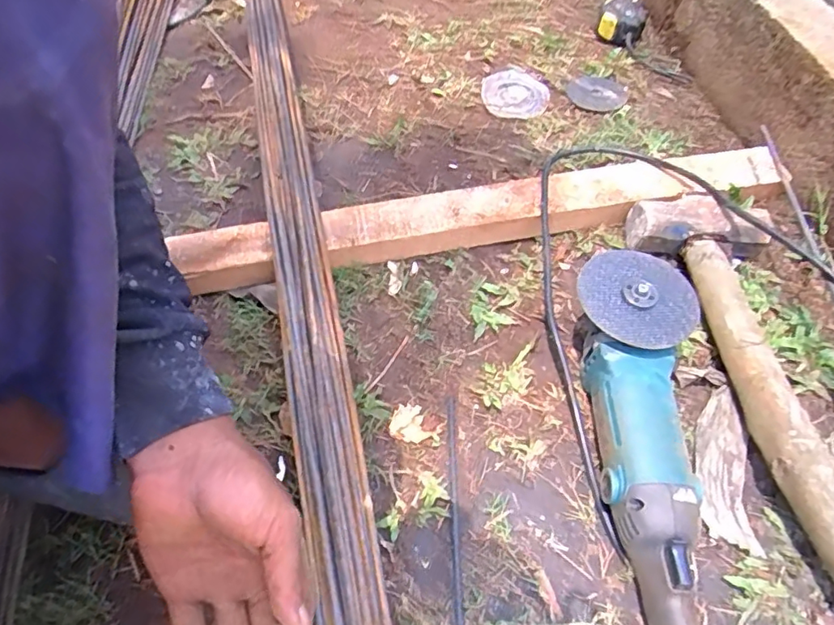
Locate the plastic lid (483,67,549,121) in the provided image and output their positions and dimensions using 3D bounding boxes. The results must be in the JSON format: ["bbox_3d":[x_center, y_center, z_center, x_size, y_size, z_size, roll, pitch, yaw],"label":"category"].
[{"bbox_3d":[0.133,-0.298,0.741,0.086,0.012,0.098,3,57,3],"label":"plastic lid"}]

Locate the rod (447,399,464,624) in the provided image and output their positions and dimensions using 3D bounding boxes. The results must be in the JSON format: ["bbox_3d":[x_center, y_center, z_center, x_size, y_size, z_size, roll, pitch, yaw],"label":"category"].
[{"bbox_3d":[0.030,0.154,0.443,0.007,0.004,0.181,0,57,1],"label":"rod"}]

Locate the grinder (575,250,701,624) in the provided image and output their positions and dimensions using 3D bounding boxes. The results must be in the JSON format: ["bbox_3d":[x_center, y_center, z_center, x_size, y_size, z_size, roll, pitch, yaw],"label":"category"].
[{"bbox_3d":[0.184,0.109,0.421,0.094,0.077,0.343,1,57,0],"label":"grinder"}]

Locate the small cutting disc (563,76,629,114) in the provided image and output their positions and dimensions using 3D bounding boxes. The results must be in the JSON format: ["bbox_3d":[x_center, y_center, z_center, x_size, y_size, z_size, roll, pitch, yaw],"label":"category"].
[{"bbox_3d":[0.242,-0.294,0.735,0.078,0.005,0.076,0,60,0],"label":"small cutting disc"}]

